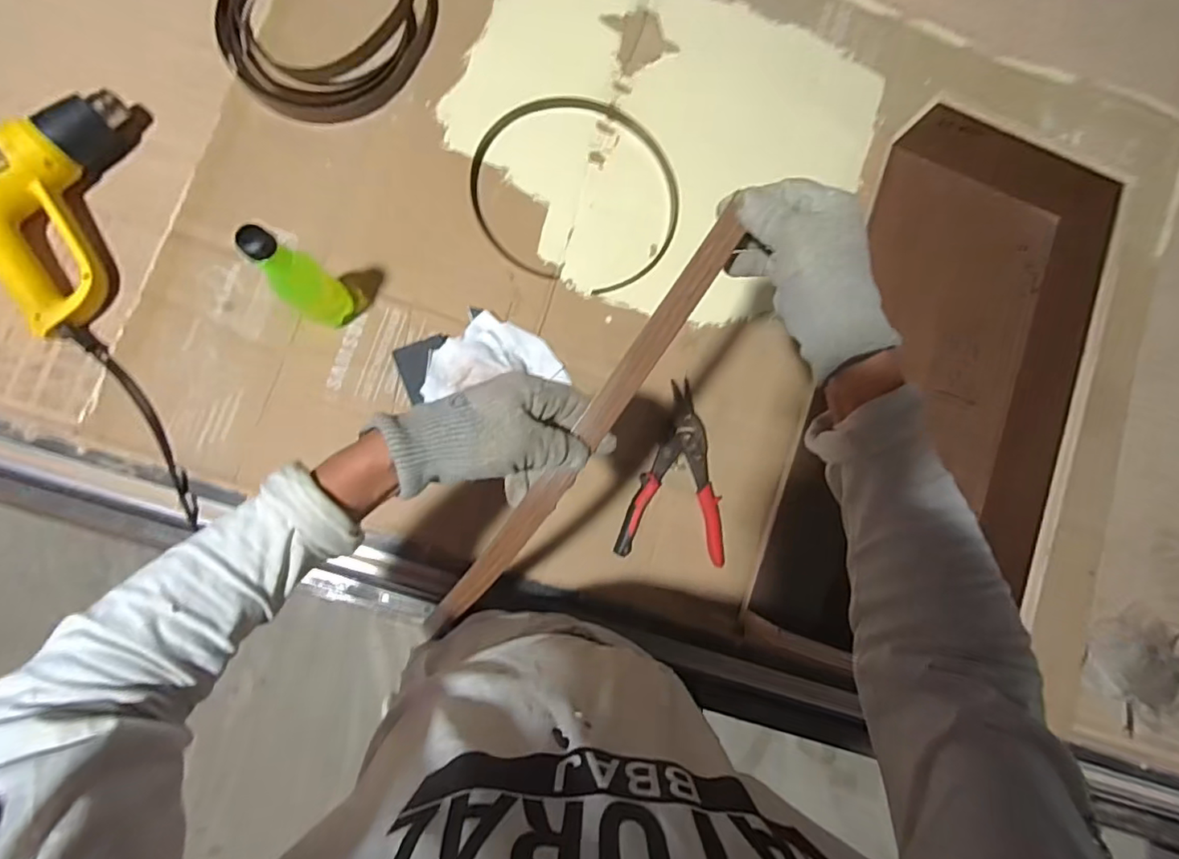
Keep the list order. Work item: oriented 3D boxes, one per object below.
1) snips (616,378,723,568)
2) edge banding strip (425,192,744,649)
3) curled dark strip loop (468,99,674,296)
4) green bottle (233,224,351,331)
[{"bbox_3d":[0.115,0.053,0.732,0.136,0.024,0.224,7,86,-6],"label":"snips"},{"bbox_3d":[-0.010,0.013,0.425,0.027,0.044,0.401,36,100,-3],"label":"edge banding strip"},{"bbox_3d":[-0.015,-0.322,0.758,0.268,0.009,0.247,0,87,-6],"label":"curled dark strip loop"},{"bbox_3d":[-0.307,-0.156,0.616,0.055,0.200,0.059,-45,92,-6],"label":"green bottle"}]

